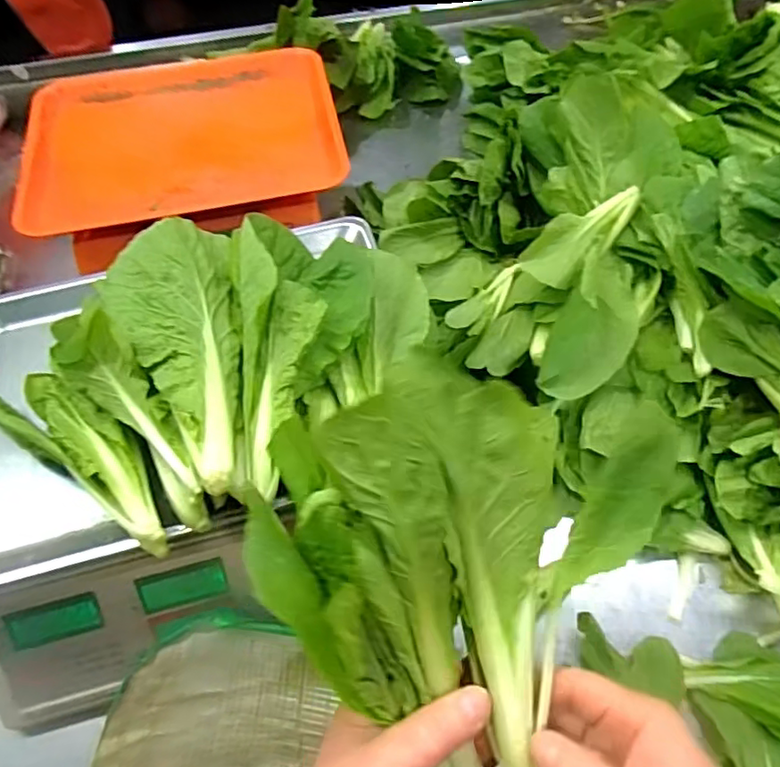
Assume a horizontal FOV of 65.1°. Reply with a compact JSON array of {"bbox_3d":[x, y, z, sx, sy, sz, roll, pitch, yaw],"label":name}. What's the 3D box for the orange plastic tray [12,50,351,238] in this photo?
[{"bbox_3d":[-0.201,-0.250,0.600,0.292,0.025,0.233,-13,57,-5],"label":"orange plastic tray"}]

